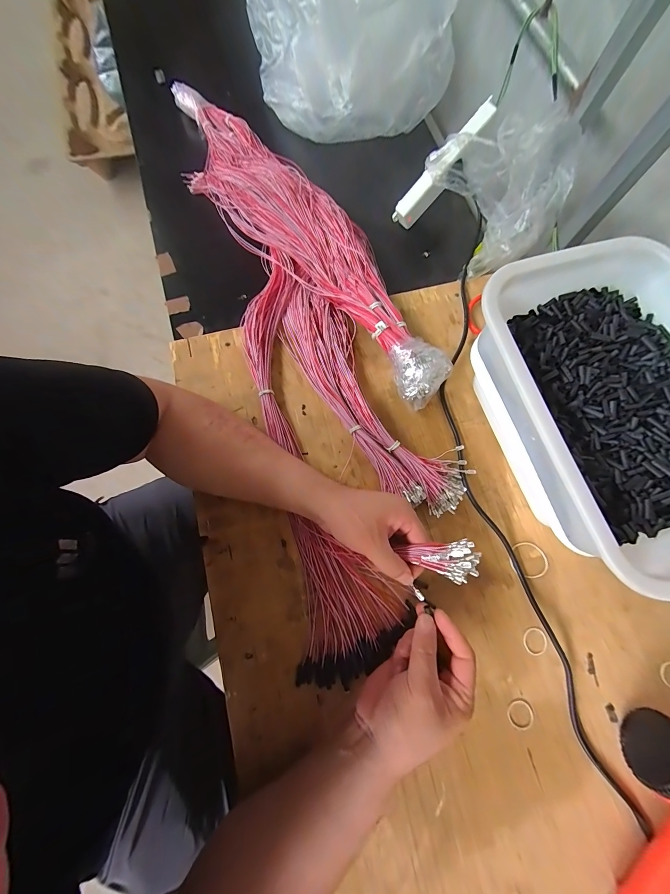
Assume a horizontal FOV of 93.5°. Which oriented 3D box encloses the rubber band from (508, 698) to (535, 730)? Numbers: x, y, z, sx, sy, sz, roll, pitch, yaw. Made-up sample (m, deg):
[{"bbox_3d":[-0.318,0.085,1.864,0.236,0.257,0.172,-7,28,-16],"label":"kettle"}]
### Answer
[{"bbox_3d":[0.211,0.304,0.358,0.030,0.005,0.029,0,75,-2],"label":"rubber band"}]

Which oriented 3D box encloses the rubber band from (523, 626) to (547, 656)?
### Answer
[{"bbox_3d":[0.240,0.233,0.377,0.028,0.004,0.031,28,76,6],"label":"rubber band"}]

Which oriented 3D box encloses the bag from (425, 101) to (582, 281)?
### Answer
[{"bbox_3d":[0.237,-0.390,0.461,0.114,0.148,0.202,-16,77,-8],"label":"bag"}]

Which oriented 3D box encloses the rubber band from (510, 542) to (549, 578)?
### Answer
[{"bbox_3d":[0.247,0.145,0.404,0.048,0.004,0.044,0,75,-2],"label":"rubber band"}]

